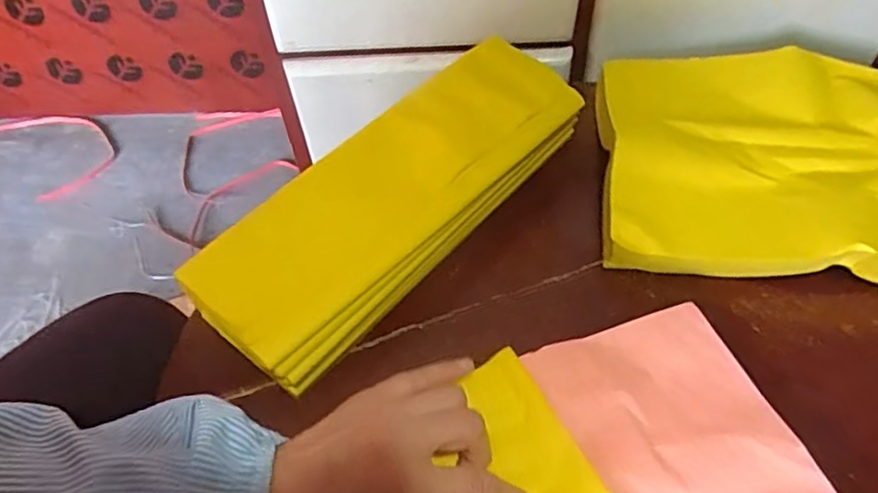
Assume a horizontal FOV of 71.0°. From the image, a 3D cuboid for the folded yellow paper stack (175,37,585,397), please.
[{"bbox_3d":[-0.029,-0.045,0.502,0.120,0.065,0.355,33,61,24],"label":"folded yellow paper stack"}]

